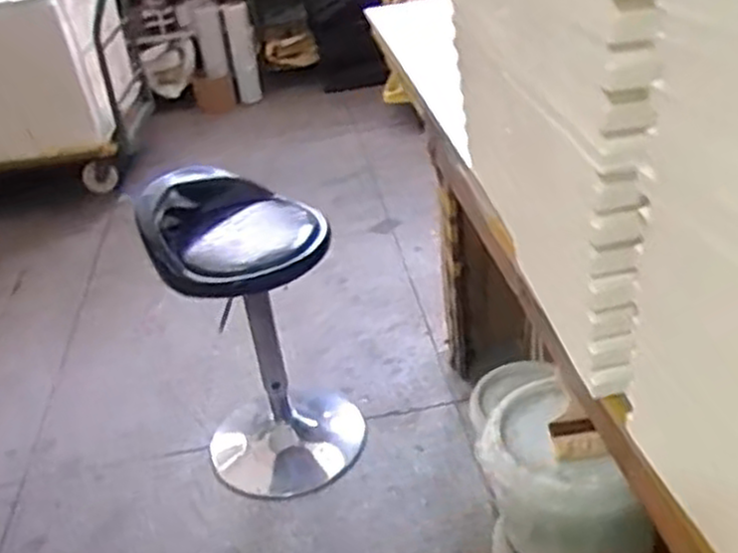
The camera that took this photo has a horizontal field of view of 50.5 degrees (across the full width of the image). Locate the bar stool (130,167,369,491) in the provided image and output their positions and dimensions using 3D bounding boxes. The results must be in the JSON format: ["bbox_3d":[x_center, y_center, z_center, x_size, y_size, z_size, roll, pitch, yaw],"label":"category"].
[{"bbox_3d":[-0.236,0.137,1.720,0.366,0.667,0.343,-15,33,-13],"label":"bar stool"}]

